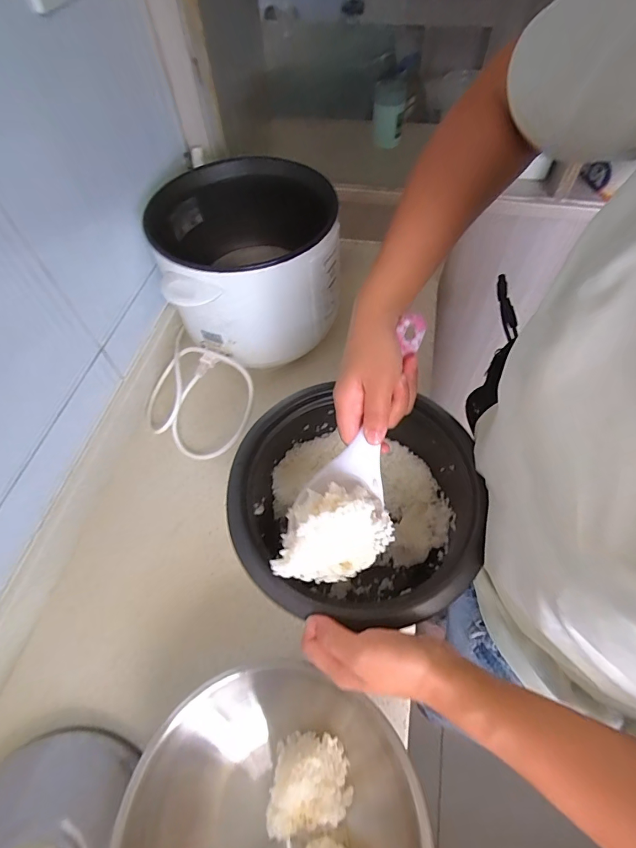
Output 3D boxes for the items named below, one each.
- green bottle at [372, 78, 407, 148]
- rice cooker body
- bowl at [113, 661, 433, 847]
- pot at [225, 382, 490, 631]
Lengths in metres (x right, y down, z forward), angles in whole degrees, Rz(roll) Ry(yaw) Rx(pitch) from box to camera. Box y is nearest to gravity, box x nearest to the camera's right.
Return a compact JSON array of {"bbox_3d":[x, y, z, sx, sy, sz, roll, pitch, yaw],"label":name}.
[{"bbox_3d":[0.110,-0.487,0.641,0.048,0.078,0.051,7,59,6],"label":"green bottle"},{"bbox_3d":[-0.095,-0.219,0.551,0.209,0.154,0.225,-14,59,-7],"label":"rice cooker body"},{"bbox_3d":[-0.029,0.308,0.310,0.212,0.075,0.209,-7,58,-3],"label":"bowl"},{"bbox_3d":[0.033,0.087,0.418,0.231,0.122,0.213,-1,61,1],"label":"pot"}]

